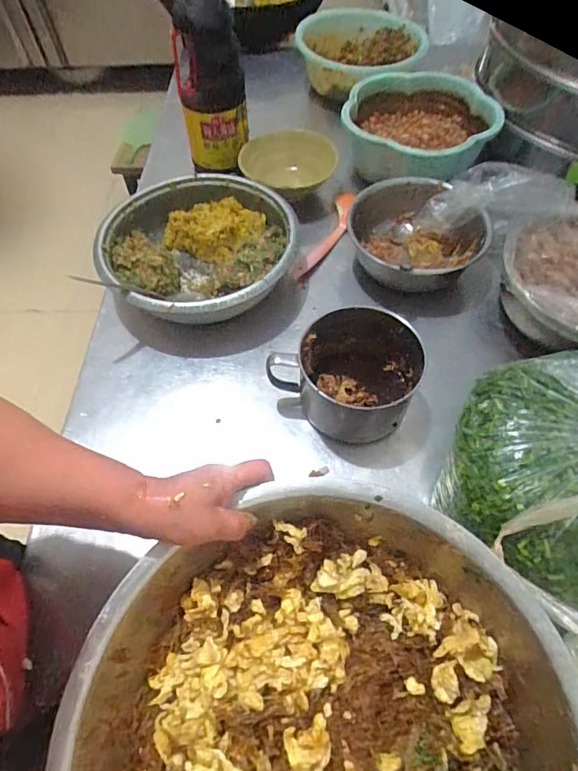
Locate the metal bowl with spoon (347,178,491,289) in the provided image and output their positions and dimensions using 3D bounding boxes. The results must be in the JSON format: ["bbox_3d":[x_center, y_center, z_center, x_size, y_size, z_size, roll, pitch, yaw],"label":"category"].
[{"bbox_3d":[0.195,-0.228,0.690,0.166,0.073,0.208,-20,60,-9],"label":"metal bowl with spoon"}]

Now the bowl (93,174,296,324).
[{"bbox_3d":[-0.133,-0.201,0.685,0.275,0.085,0.296,-1,59,2],"label":"bowl"}]

